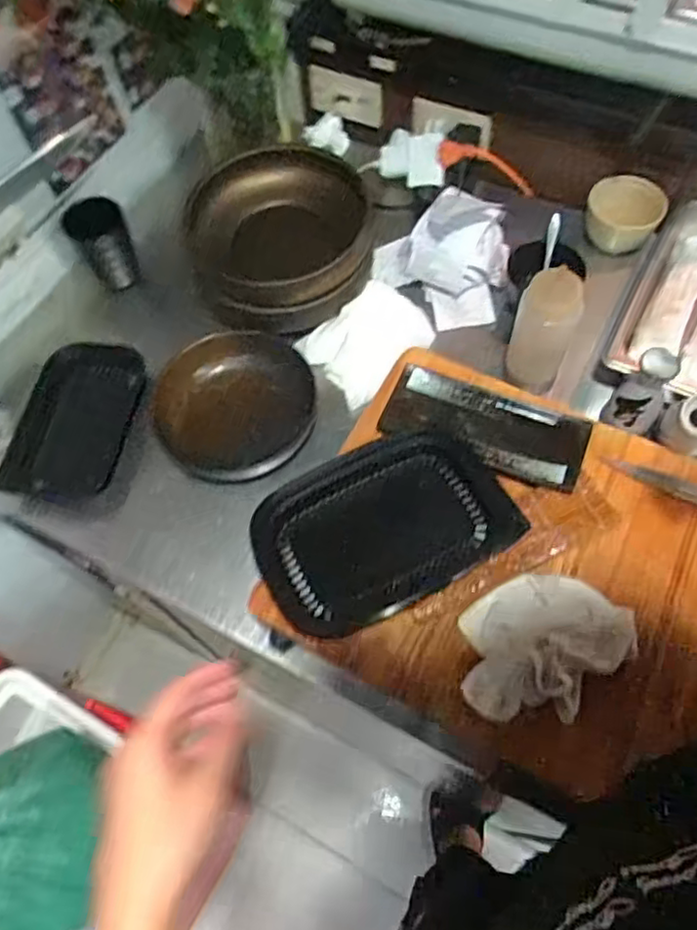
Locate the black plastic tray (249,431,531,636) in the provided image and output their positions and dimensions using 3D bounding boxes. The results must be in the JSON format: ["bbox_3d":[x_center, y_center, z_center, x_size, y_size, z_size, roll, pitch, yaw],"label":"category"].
[{"bbox_3d":[0.036,0.062,0.692,0.262,0.025,0.167,-24,63,-9],"label":"black plastic tray"}]

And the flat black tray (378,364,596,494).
[{"bbox_3d":[0.152,-0.044,0.736,0.217,0.022,0.088,18,65,13],"label":"flat black tray"}]

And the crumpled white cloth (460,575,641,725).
[{"bbox_3d":[0.189,0.167,0.626,0.153,0.039,0.128,0,62,4],"label":"crumpled white cloth"}]

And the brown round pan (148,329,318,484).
[{"bbox_3d":[-0.140,-0.069,0.817,0.200,0.071,0.189,-2,62,3],"label":"brown round pan"}]

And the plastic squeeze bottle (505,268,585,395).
[{"bbox_3d":[0.222,-0.148,0.764,0.065,0.171,0.047,14,64,11],"label":"plastic squeeze bottle"}]

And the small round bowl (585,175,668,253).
[{"bbox_3d":[0.370,-0.335,0.891,0.096,0.062,0.081,12,63,10],"label":"small round bowl"}]

